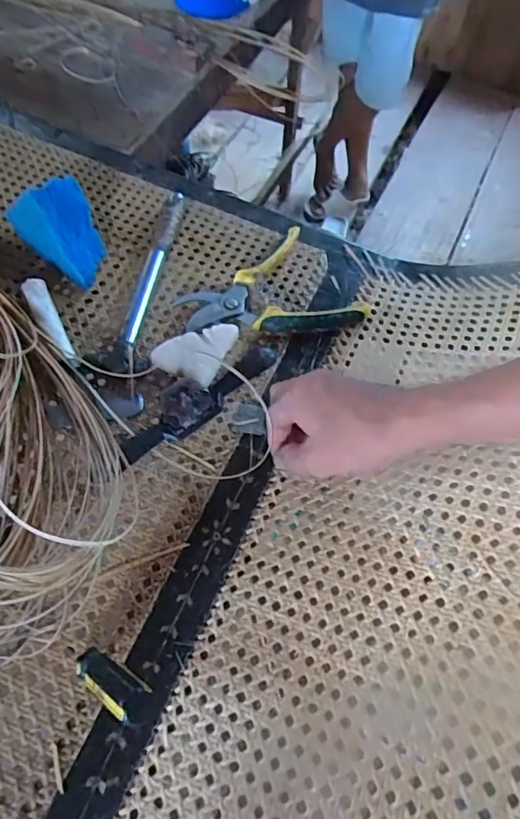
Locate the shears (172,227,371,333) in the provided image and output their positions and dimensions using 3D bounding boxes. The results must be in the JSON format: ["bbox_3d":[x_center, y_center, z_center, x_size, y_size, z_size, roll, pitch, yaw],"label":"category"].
[{"bbox_3d":[0.013,-0.110,0.532,0.168,0.018,0.134,-34,67,-20],"label":"shears"}]

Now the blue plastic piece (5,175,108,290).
[{"bbox_3d":[-0.202,-0.181,0.524,0.073,0.068,0.102,-25,64,-16],"label":"blue plastic piece"}]

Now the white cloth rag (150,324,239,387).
[{"bbox_3d":[-0.062,-0.060,0.498,0.062,0.014,0.065,23,61,10],"label":"white cloth rag"}]

